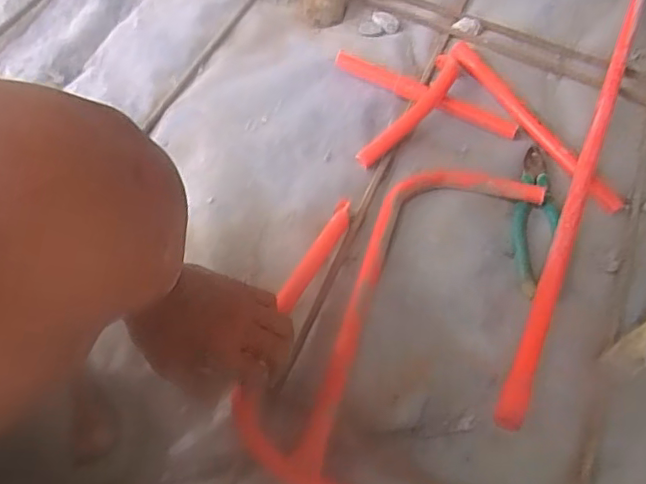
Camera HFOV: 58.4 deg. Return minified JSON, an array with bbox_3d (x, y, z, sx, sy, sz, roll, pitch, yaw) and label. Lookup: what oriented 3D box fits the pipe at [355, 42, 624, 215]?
[{"bbox_3d":[0.218,-0.169,0.738,0.298,0.022,0.243,11,57,7],"label":"pipe"}]

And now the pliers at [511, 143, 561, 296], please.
[{"bbox_3d":[0.246,-0.030,0.673,0.044,0.024,0.202,14,57,8],"label":"pliers"}]

